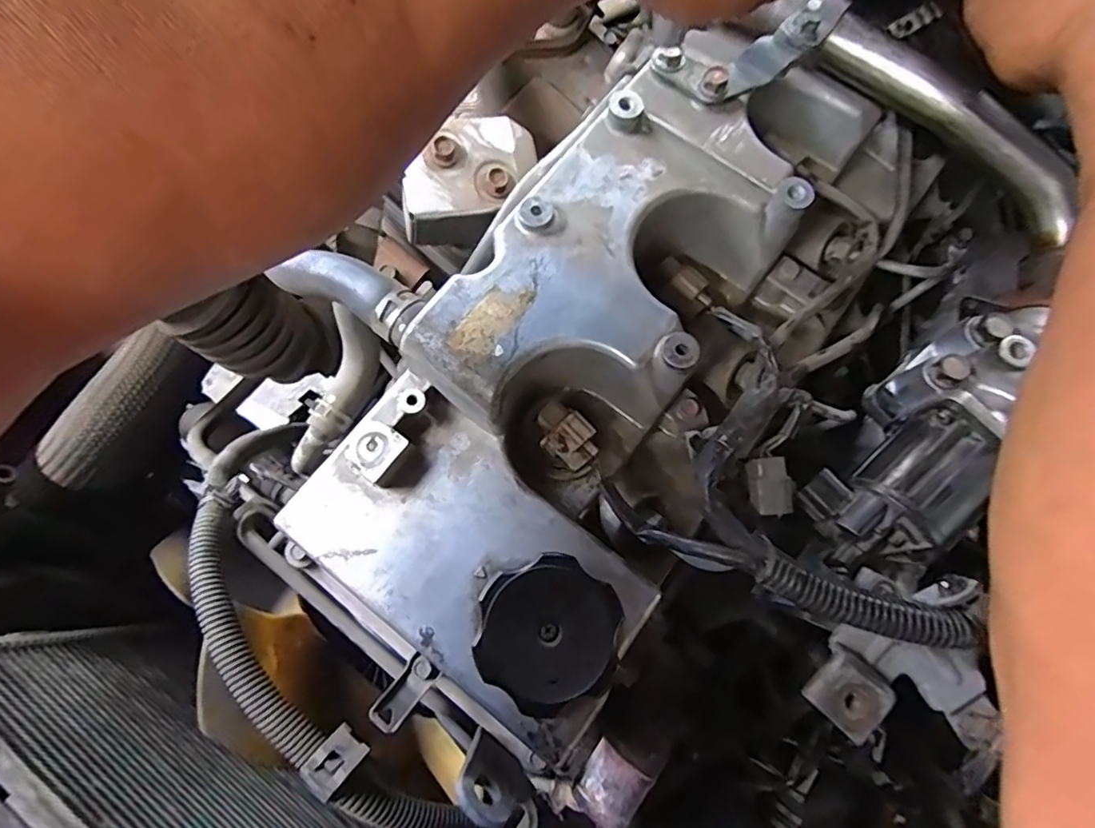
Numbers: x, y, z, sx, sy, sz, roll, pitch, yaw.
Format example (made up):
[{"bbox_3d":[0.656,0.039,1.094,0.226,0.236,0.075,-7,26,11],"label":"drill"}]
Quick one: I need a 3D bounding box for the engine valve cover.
[{"bbox_3d":[0.030,-0.025,0.286,0.184,0.071,0.352,37,78,9],"label":"engine valve cover"}]

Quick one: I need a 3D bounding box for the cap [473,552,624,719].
[{"bbox_3d":[0.000,0.099,0.253,0.064,0.024,0.060,0,75,0],"label":"cap"}]

